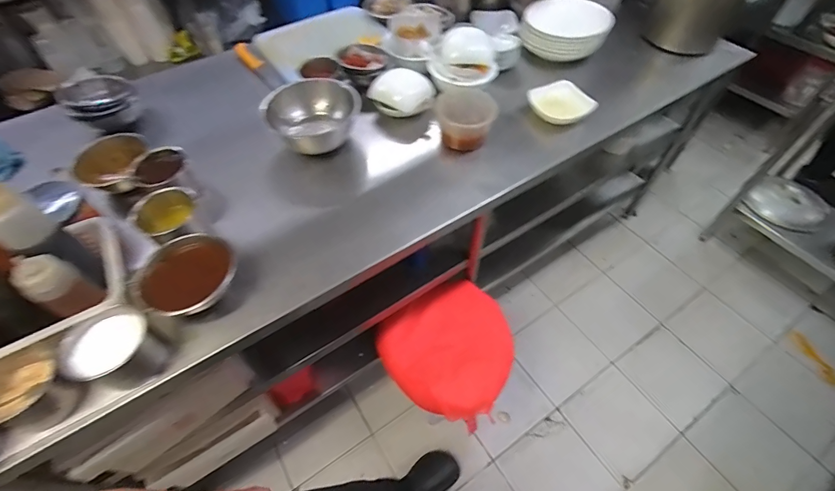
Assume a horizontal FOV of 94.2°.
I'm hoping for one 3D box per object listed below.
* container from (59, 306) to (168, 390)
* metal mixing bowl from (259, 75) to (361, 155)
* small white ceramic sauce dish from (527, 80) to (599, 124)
[{"bbox_3d":[-0.509,0.183,0.662,0.117,0.095,0.109,-33,61,-21],"label":"container"},{"bbox_3d":[-0.270,-0.347,1.002,0.225,0.114,0.225,0,55,0],"label":"metal mixing bowl"},{"bbox_3d":[0.387,-0.388,1.057,0.123,0.050,0.149,-24,58,-16],"label":"small white ceramic sauce dish"}]

